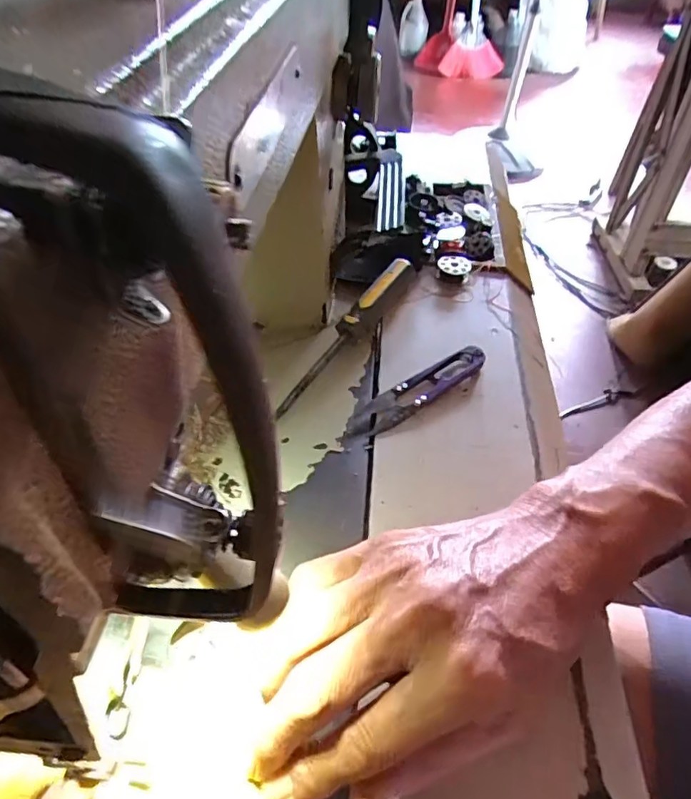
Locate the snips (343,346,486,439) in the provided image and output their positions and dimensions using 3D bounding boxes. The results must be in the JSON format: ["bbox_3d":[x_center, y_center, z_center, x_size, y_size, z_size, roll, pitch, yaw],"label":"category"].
[{"bbox_3d":[0.046,-0.005,0.350,0.109,0.010,0.022,-29,54,-27],"label":"snips"}]

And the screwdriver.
[{"bbox_3d":[0.004,-0.049,0.380,0.018,0.021,0.166,23,49,18],"label":"screwdriver"}]

